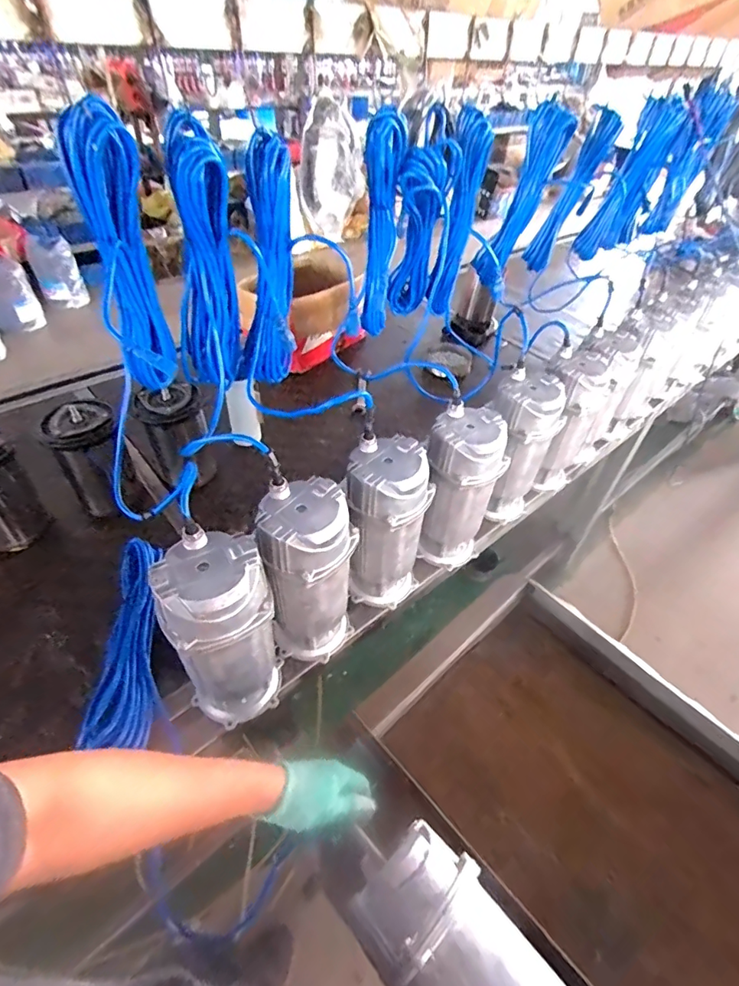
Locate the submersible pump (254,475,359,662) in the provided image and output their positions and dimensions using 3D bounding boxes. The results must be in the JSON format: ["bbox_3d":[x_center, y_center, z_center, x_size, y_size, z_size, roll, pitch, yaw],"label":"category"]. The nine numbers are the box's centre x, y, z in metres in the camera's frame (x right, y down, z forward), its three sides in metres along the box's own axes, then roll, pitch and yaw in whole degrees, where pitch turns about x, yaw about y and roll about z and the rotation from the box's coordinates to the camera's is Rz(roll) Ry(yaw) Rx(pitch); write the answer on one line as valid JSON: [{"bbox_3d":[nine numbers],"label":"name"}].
[{"bbox_3d":[-0.086,0.125,0.713,0.120,0.295,0.123,-3,45,-8],"label":"submersible pump"}]

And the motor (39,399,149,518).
[{"bbox_3d":[-0.544,-0.063,0.946,0.125,0.202,0.106,-32,55,-31],"label":"motor"}]

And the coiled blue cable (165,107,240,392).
[{"bbox_3d":[-0.248,-0.313,0.708,0.093,0.375,0.109,-14,47,-19],"label":"coiled blue cable"}]

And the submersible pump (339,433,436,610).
[{"bbox_3d":[0.027,0.062,0.791,0.130,0.290,0.120,7,44,3],"label":"submersible pump"}]

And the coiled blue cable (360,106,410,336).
[{"bbox_3d":[0.019,-0.448,0.832,0.054,0.334,0.051,11,44,6],"label":"coiled blue cable"}]

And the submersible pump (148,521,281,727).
[{"bbox_3d":[-0.191,0.194,0.644,0.128,0.296,0.118,-18,48,-21],"label":"submersible pump"}]

